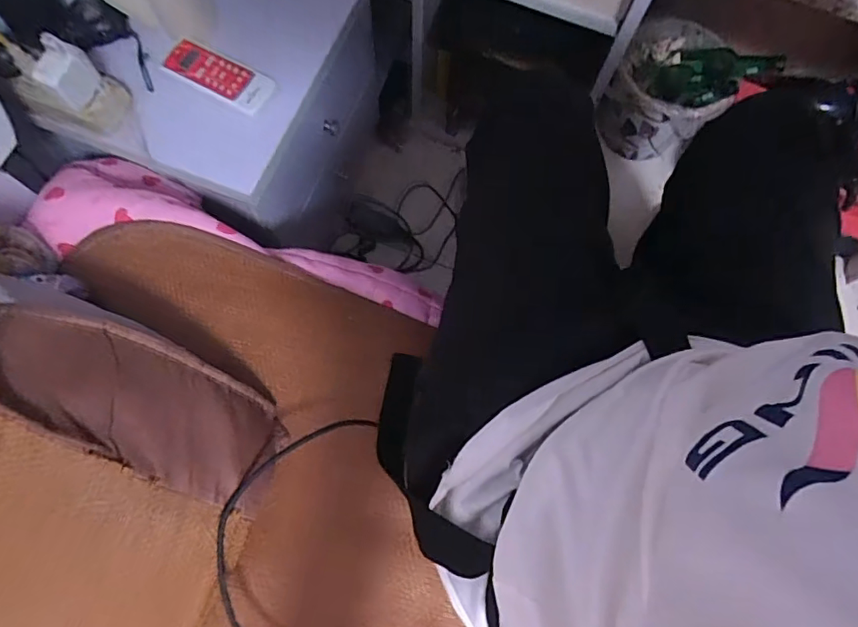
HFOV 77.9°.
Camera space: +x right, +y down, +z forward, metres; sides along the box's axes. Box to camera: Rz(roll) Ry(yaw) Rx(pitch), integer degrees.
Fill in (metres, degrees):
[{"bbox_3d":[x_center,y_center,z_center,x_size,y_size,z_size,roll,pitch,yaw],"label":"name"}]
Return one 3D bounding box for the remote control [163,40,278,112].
[{"bbox_3d":[-0.237,-0.271,0.602,0.130,0.009,0.047,29,78,7],"label":"remote control"}]

